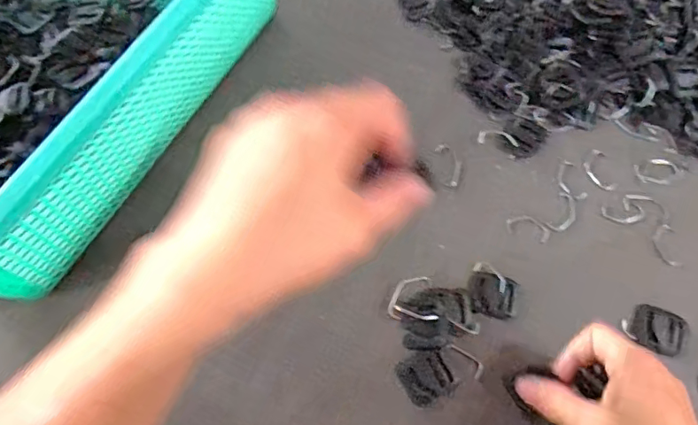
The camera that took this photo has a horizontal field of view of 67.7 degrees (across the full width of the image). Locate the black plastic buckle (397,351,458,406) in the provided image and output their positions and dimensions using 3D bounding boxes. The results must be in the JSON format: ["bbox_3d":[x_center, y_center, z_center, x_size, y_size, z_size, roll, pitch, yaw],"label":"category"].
[{"bbox_3d":[0.053,0.113,0.354,0.033,0.005,0.031,-22,70,-8],"label":"black plastic buckle"}]

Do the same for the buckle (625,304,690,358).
[{"bbox_3d":[0.219,0.082,0.367,0.038,0.006,0.029,26,71,10],"label":"buckle"}]

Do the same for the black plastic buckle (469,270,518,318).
[{"bbox_3d":[0.104,0.059,0.374,0.036,0.004,0.030,18,70,7],"label":"black plastic buckle"}]

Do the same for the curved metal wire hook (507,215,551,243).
[{"bbox_3d":[0.138,0.011,0.400,0.033,0.004,0.019,15,70,6],"label":"curved metal wire hook"}]

